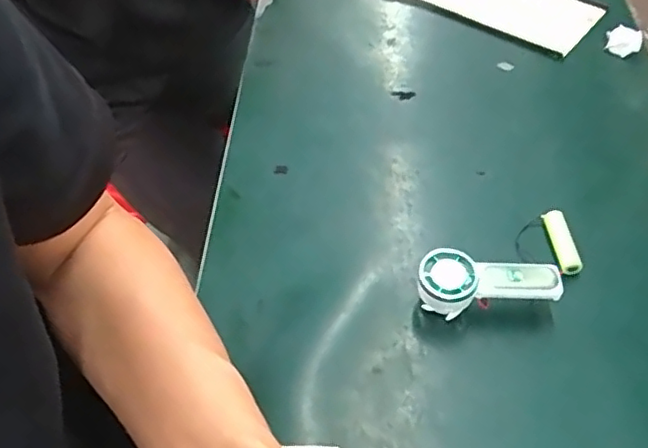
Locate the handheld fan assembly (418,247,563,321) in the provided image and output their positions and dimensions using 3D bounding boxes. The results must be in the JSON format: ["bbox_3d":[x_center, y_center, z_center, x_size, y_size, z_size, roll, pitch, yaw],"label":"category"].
[{"bbox_3d":[0.112,0.047,0.422,0.092,0.041,0.037,4,52,7],"label":"handheld fan assembly"}]

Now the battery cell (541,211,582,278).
[{"bbox_3d":[0.178,0.014,0.459,0.014,0.013,0.055,-5,51,-1],"label":"battery cell"}]

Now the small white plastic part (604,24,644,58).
[{"bbox_3d":[0.300,-0.185,0.611,0.027,0.019,0.030,-32,56,-20],"label":"small white plastic part"}]

